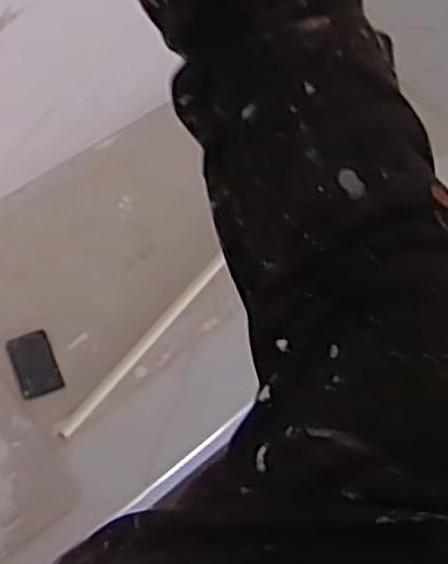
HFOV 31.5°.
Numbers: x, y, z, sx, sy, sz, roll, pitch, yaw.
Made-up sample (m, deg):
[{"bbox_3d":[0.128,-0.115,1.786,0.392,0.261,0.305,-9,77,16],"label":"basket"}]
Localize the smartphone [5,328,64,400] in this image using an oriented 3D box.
[{"bbox_3d":[-0.324,0.140,1.363,0.071,0.014,0.117,-21,66,-10],"label":"smartphone"}]

